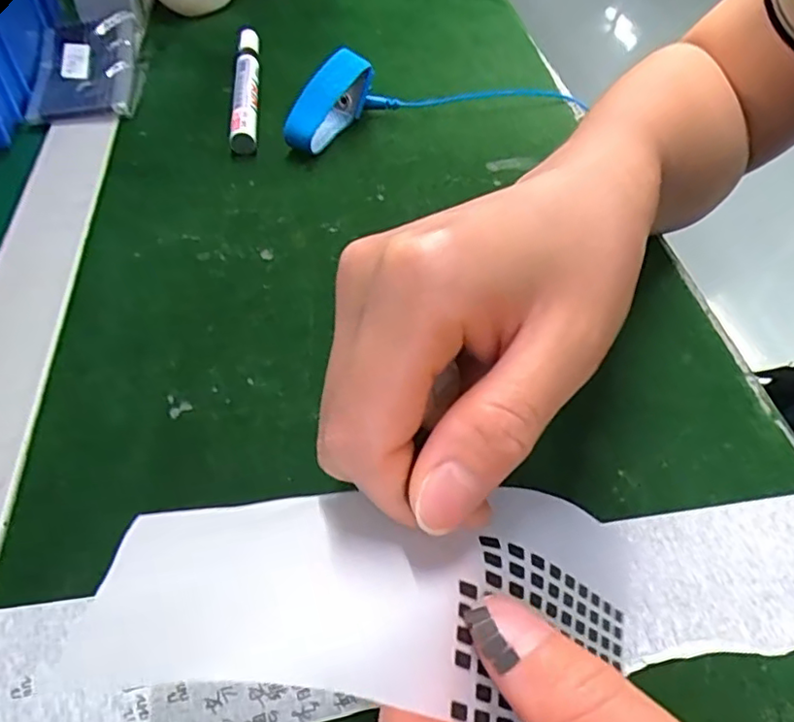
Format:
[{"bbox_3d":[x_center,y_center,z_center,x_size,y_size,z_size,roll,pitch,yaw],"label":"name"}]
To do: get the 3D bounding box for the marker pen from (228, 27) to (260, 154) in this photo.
[{"bbox_3d":[-0.099,-0.181,0.402,0.016,0.017,0.140,-4,50,-6],"label":"marker pen"}]

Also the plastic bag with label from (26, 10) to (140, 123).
[{"bbox_3d":[-0.208,-0.195,0.404,0.066,0.022,0.114,-9,51,-9],"label":"plastic bag with label"}]

